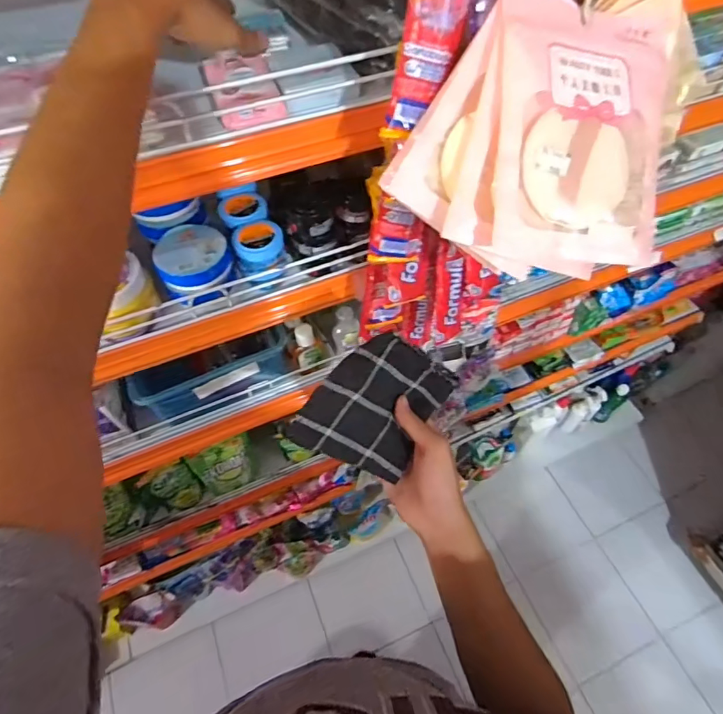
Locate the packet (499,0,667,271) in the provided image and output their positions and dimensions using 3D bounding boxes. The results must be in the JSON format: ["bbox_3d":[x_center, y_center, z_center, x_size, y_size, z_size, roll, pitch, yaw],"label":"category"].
[{"bbox_3d":[0.150,-0.151,0.307,0.123,0.018,0.168,2,92,-13],"label":"packet"}]

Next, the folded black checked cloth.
[{"bbox_3d":[0.012,0.043,0.418,0.105,0.023,0.123,31,92,-6],"label":"folded black checked cloth"}]

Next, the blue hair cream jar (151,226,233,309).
[{"bbox_3d":[-0.180,-0.101,0.503,0.075,0.052,0.074,0,57,0],"label":"blue hair cream jar"}]

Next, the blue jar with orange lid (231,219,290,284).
[{"bbox_3d":[-0.113,-0.116,0.525,0.054,0.062,0.050,0,57,0],"label":"blue jar with orange lid"}]

